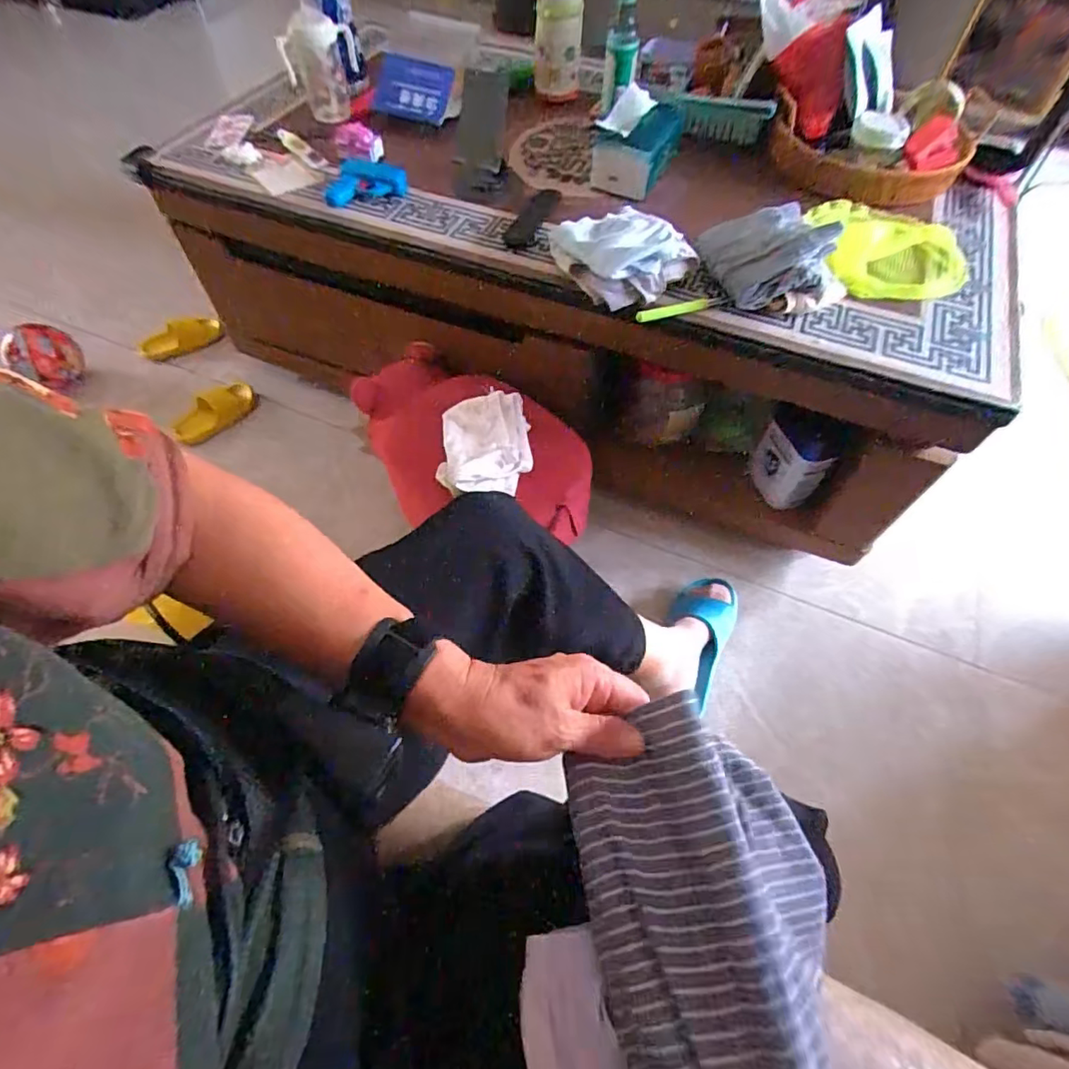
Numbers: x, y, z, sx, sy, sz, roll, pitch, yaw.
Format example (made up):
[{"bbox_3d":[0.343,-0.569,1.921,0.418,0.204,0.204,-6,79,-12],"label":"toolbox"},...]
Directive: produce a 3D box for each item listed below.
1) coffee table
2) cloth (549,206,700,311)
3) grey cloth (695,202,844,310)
[{"bbox_3d":[0.061,-0.456,0.958,1.189,0.414,0.491,23,61,13],"label":"coffee table"},{"bbox_3d":[0.114,-0.368,0.710,0.142,0.060,0.131,-18,60,-11],"label":"cloth"},{"bbox_3d":[0.289,-0.347,0.691,0.138,0.080,0.122,-13,60,-9],"label":"grey cloth"}]

